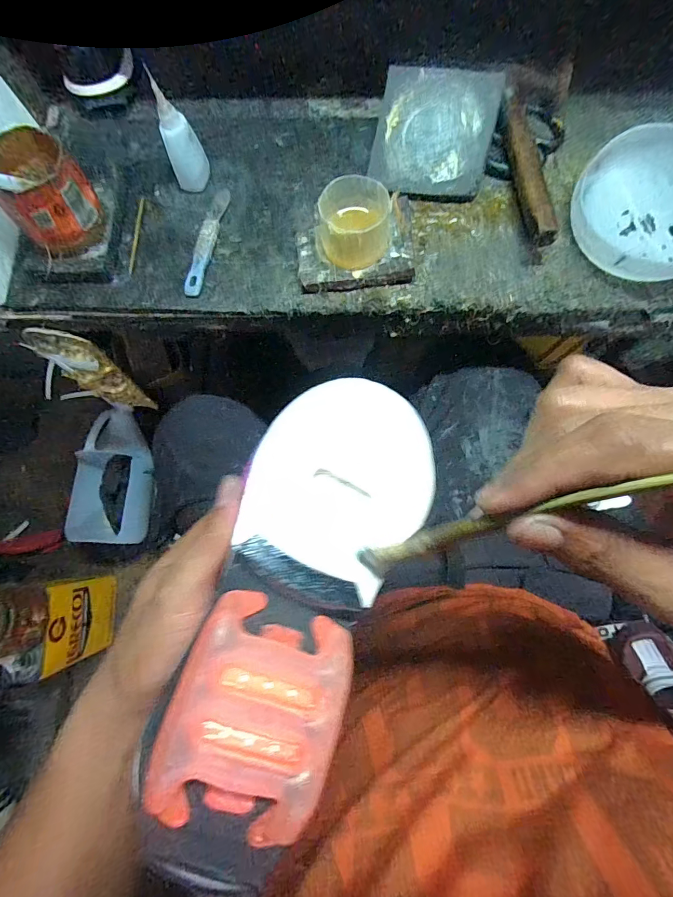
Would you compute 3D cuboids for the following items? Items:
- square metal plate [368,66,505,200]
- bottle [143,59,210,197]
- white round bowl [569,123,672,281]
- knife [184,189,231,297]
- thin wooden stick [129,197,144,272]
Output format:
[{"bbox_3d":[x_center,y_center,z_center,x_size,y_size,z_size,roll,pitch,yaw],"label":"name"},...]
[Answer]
[{"bbox_3d":[0.100,-0.324,0.421,0.115,0.006,0.113,12,100,8],"label":"square metal plate"},{"bbox_3d":[-0.160,-0.315,0.416,0.035,0.101,0.029,-17,78,-2],"label":"bottle"},{"bbox_3d":[0.307,-0.233,0.399,0.147,0.043,0.142,0,78,1],"label":"white round bowl"},{"bbox_3d":[-0.140,-0.224,0.440,0.019,0.010,0.137,10,79,4],"label":"knife"},{"bbox_3d":[-0.220,-0.235,0.451,0.006,0.005,0.097,1,78,2],"label":"thin wooden stick"}]

